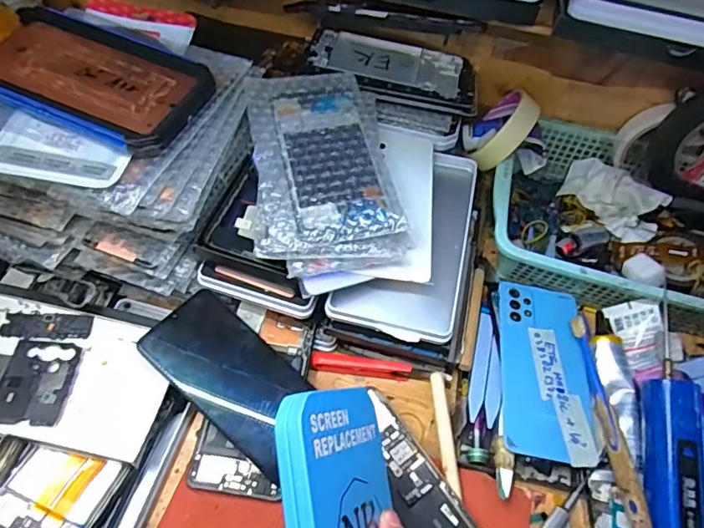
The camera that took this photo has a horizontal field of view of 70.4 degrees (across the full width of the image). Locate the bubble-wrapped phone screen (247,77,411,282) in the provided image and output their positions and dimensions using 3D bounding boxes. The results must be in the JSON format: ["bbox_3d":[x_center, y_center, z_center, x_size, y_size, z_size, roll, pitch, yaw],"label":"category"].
[{"bbox_3d":[-0.025,-0.082,0.405,0.107,0.030,0.181,-8,61,-7],"label":"bubble-wrapped phone screen"}]

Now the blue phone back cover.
[{"bbox_3d":[0.164,0.087,0.426,0.073,0.008,0.158,8,56,3],"label":"blue phone back cover"}]

